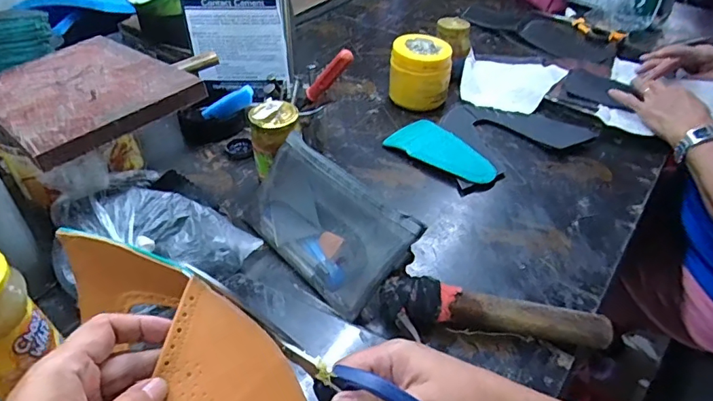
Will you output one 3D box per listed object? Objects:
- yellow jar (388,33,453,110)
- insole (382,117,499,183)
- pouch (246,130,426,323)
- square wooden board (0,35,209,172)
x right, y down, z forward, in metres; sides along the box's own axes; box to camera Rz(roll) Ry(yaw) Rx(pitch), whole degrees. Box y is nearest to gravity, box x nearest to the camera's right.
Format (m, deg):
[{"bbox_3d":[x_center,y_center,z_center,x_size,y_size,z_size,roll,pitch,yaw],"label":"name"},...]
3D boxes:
[{"bbox_3d":[0.106,-0.213,0.818,0.098,0.096,0.095,9,41,10],"label":"yellow jar"},{"bbox_3d":[0.127,-0.070,0.712,0.164,0.012,0.082,32,50,30],"label":"insole"},{"bbox_3d":[-0.036,0.023,0.548,0.197,0.031,0.120,37,88,31],"label":"pouch"},{"bbox_3d":[-0.325,-0.131,0.585,0.284,0.016,0.183,27,50,38],"label":"square wooden board"}]

